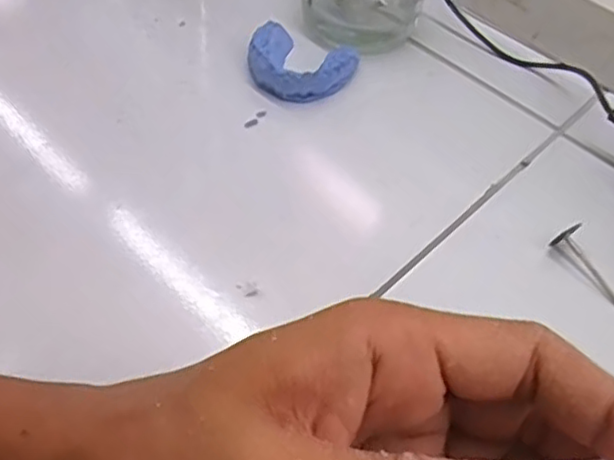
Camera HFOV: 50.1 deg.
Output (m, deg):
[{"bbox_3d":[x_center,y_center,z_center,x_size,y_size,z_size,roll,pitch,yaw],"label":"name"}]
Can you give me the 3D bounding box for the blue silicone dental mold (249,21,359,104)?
[{"bbox_3d":[-0.006,-0.098,0.383,0.061,0.020,0.050,27,55,17],"label":"blue silicone dental mold"}]

